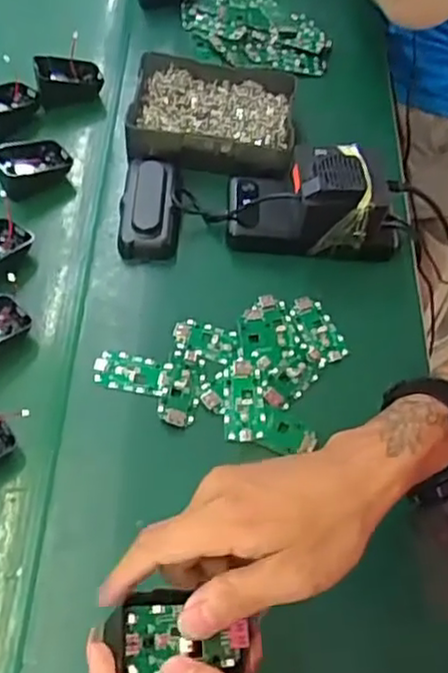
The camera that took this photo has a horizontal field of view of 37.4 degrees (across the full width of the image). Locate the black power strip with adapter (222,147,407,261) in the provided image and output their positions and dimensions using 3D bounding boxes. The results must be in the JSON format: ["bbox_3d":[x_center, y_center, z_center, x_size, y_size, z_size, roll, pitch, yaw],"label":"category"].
[{"bbox_3d":[0.083,-0.125,0.591,0.154,0.081,0.075,4,59,-2],"label":"black power strip with adapter"}]

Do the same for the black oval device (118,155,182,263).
[{"bbox_3d":[-0.066,-0.121,0.602,0.052,0.030,0.110,5,58,-3],"label":"black oval device"}]

